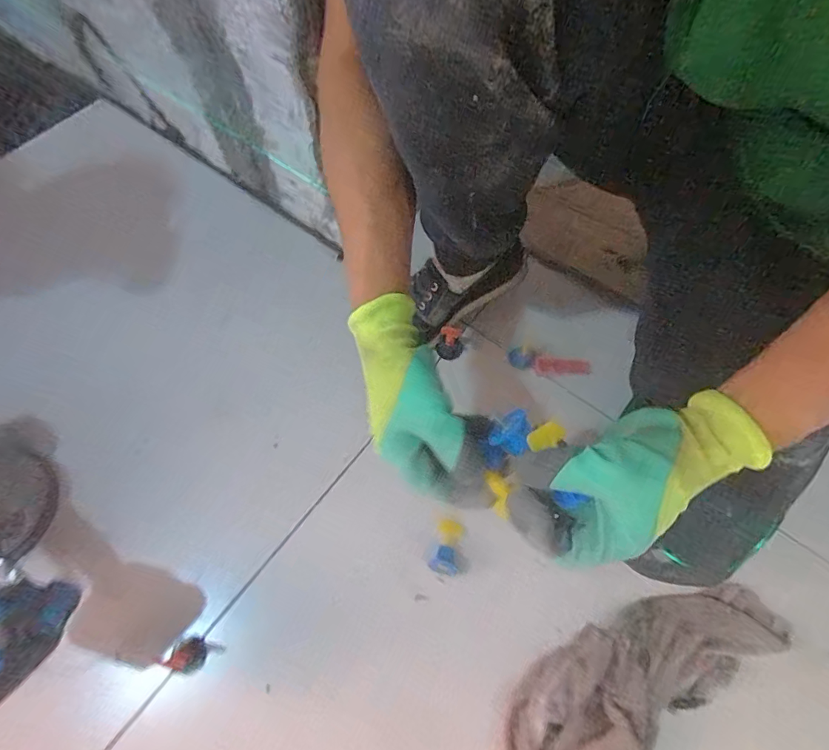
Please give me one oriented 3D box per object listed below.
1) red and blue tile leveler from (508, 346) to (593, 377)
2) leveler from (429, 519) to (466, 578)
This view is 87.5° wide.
[{"bbox_3d":[0.175,-0.014,0.560,0.107,0.021,0.031,7,66,3],"label":"red and blue tile leveler"},{"bbox_3d":[0.036,0.184,0.465,0.029,0.021,0.055,16,67,7],"label":"leveler"}]

